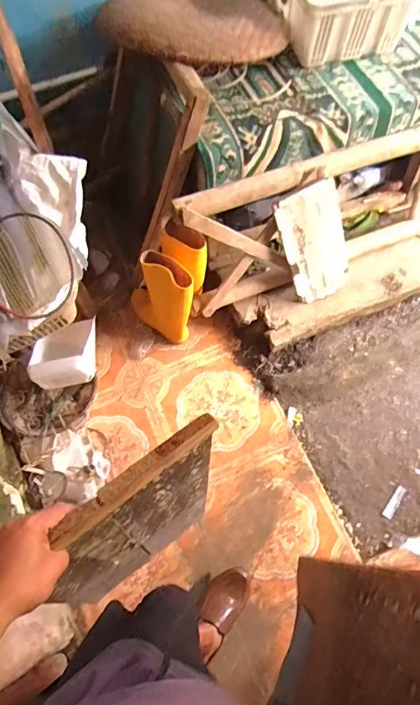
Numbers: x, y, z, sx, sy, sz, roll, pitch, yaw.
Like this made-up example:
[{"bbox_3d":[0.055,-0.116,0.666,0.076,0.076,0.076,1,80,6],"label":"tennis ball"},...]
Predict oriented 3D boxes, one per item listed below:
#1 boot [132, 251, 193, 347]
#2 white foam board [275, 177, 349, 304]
[{"bbox_3d":[-0.169,-0.187,1.408,0.251,0.438,0.129,41,76,16],"label":"boot"},{"bbox_3d":[0.344,-0.346,1.368,0.199,0.409,0.027,-28,42,0],"label":"white foam board"}]

